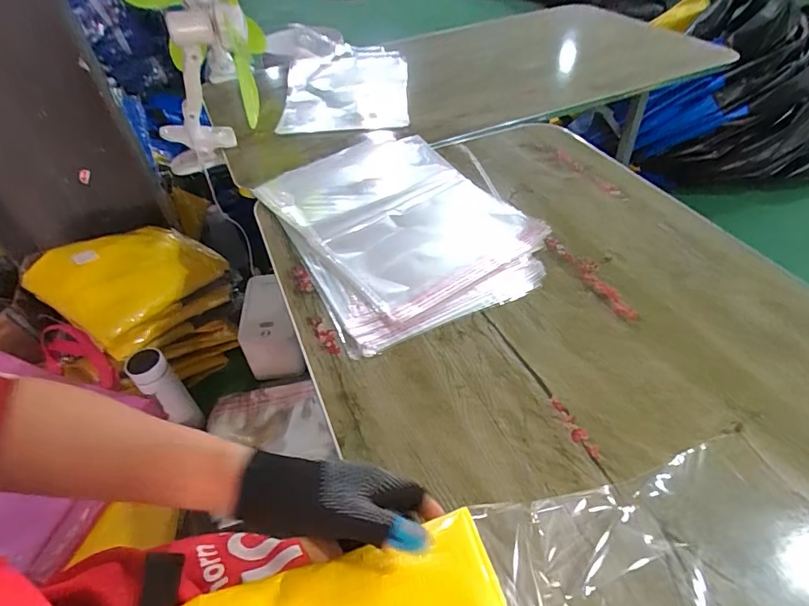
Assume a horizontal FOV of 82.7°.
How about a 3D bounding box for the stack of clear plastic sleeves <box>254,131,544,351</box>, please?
[{"bbox_3d":[-0.017,-0.135,0.696,0.318,0.023,0.443,-23,48,-19],"label":"stack of clear plastic sleeves"}]

